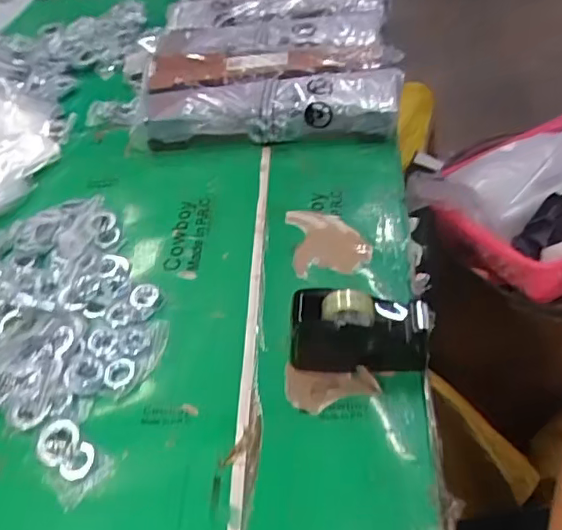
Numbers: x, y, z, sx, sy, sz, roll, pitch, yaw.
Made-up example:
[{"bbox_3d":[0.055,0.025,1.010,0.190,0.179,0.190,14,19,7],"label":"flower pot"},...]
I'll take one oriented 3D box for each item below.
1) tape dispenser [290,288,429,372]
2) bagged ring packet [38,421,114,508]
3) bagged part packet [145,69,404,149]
[{"bbox_3d":[0.067,0.056,0.490,0.117,0.070,0.046,4,51,8],"label":"tape dispenser"},{"bbox_3d":[-0.173,0.157,0.472,0.046,0.009,0.070,-38,57,-24],"label":"bagged ring packet"},{"bbox_3d":[-0.012,-0.191,0.718,0.315,0.066,0.084,1,50,6],"label":"bagged part packet"}]

